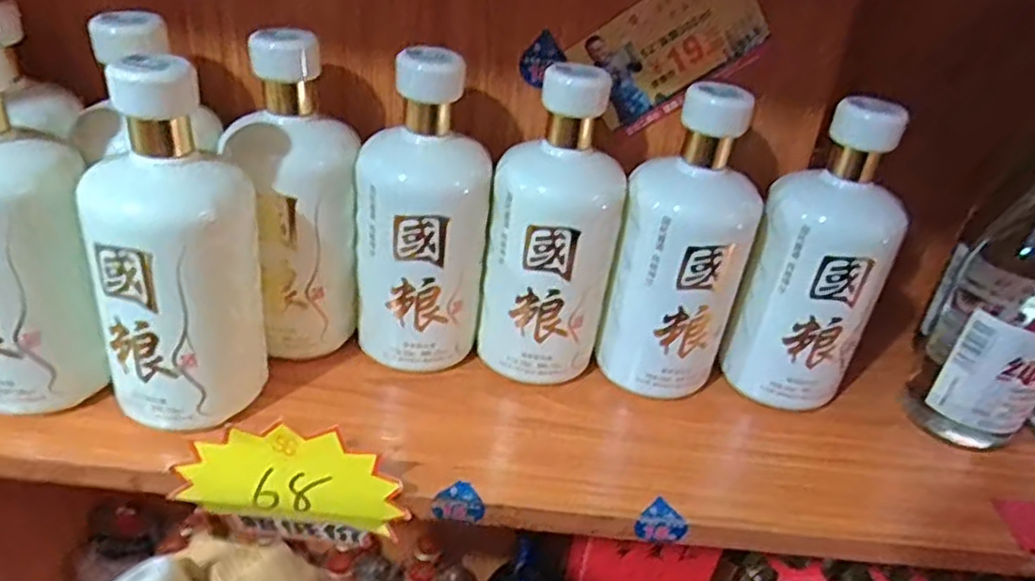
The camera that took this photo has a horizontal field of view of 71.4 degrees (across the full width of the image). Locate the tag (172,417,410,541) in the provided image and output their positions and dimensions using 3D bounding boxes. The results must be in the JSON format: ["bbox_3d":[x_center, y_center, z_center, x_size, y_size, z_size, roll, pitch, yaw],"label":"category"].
[{"bbox_3d":[-0.116,0.099,0.378,0.112,0.070,0.007,18,27,-8],"label":"tag"}]

